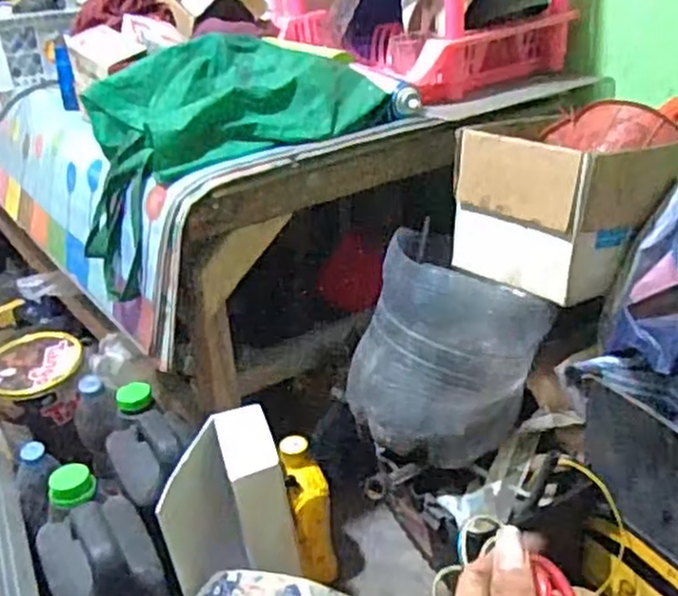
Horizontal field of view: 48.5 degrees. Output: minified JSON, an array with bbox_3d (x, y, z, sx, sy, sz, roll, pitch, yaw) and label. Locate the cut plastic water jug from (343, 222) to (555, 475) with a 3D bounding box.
[{"bbox_3d":[0.144,0.068,1.076,0.237,0.291,0.195,11,8,-17],"label":"cut plastic water jug"}]

